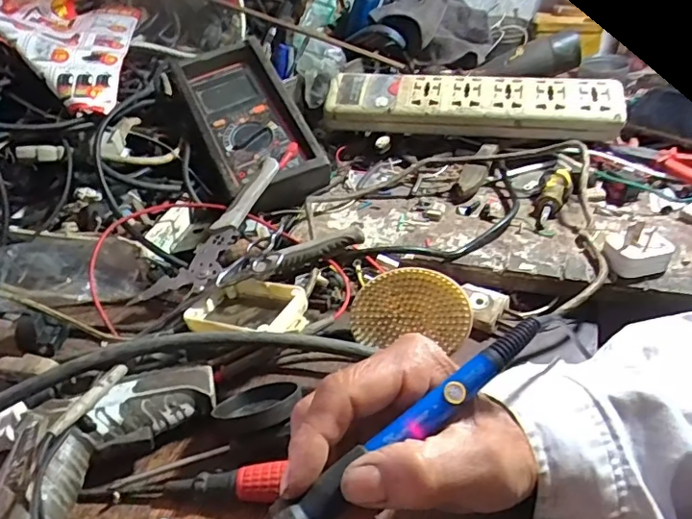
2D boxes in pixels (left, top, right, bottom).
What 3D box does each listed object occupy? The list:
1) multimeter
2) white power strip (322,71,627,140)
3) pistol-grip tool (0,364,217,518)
[{"bbox_3d":[-0.119,-0.163,0.611,0.118,0.064,0.245,-21,67,-22],"label":"multimeter"},{"bbox_3d":[0.153,-0.197,0.685,0.346,0.058,0.084,2,37,8],"label":"white power strip"},{"bbox_3d":[-0.153,0.126,0.317,0.094,0.042,0.176,5,38,11],"label":"pistol-grip tool"}]

